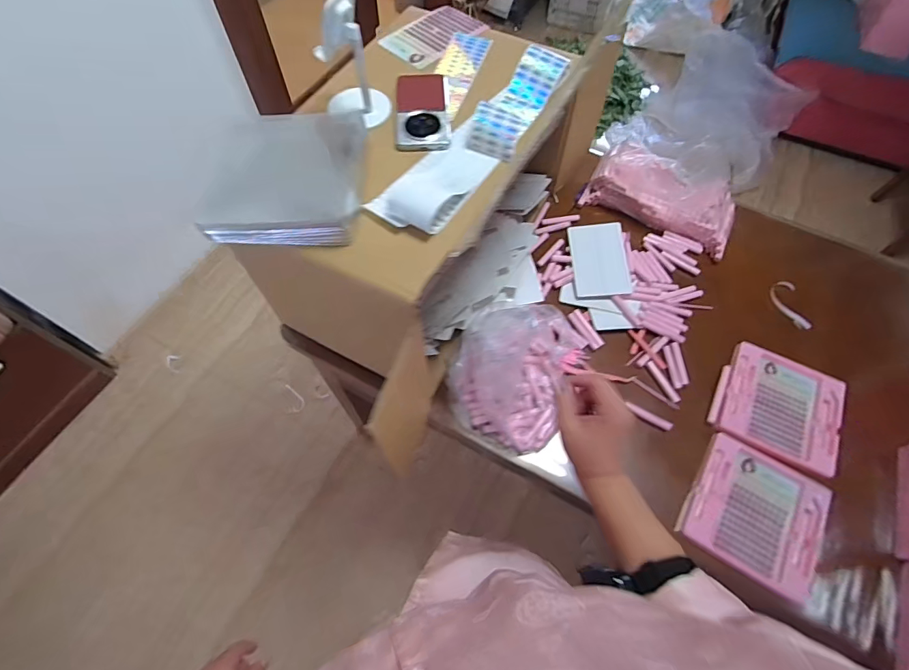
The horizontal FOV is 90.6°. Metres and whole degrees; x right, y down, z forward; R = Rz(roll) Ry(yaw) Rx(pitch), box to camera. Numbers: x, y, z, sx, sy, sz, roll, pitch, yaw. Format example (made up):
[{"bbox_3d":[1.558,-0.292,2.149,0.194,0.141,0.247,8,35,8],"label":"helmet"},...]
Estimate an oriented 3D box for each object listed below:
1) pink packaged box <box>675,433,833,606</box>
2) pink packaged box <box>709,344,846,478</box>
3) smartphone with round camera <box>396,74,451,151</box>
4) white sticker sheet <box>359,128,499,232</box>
[{"bbox_3d":[0.491,0.284,0.727,0.196,0.023,0.193,31,66,15],"label":"pink packaged box"},{"bbox_3d":[0.581,0.123,0.805,0.199,0.028,0.184,27,65,13],"label":"pink packaged box"},{"bbox_3d":[-0.047,-0.341,0.685,0.081,0.019,0.165,-2,62,-2],"label":"smartphone with round camera"},{"bbox_3d":[-0.019,-0.213,0.608,0.095,0.029,0.190,35,67,16],"label":"white sticker sheet"}]

